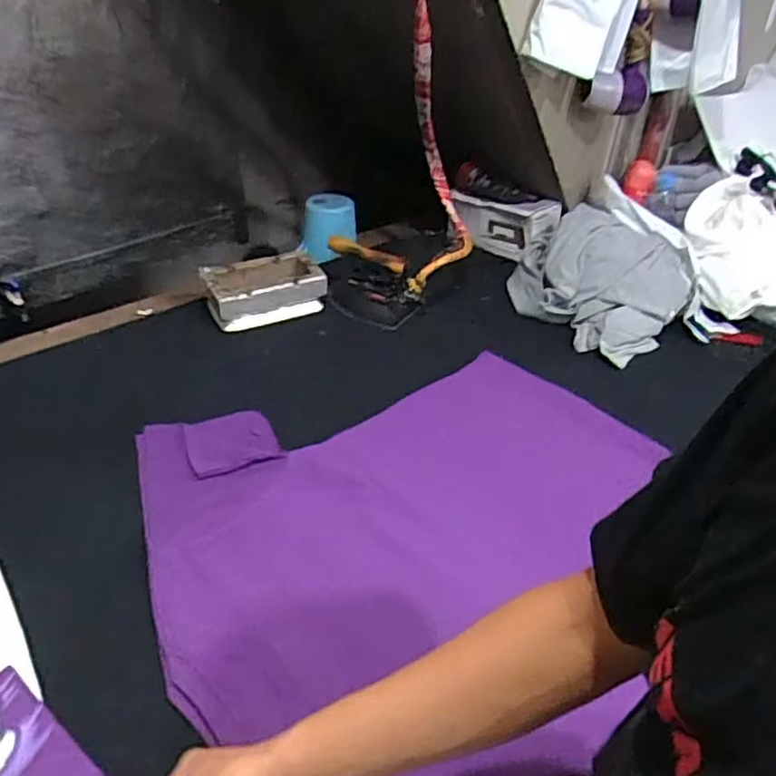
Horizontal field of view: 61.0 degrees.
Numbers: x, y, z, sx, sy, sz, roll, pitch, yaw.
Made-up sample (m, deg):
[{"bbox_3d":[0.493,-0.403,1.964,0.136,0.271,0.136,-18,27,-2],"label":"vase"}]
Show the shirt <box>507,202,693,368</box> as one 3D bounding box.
[{"bbox_3d":[0.414,-0.214,1.312,0.339,0.166,0.306,19,41,19],"label":"shirt"}]

